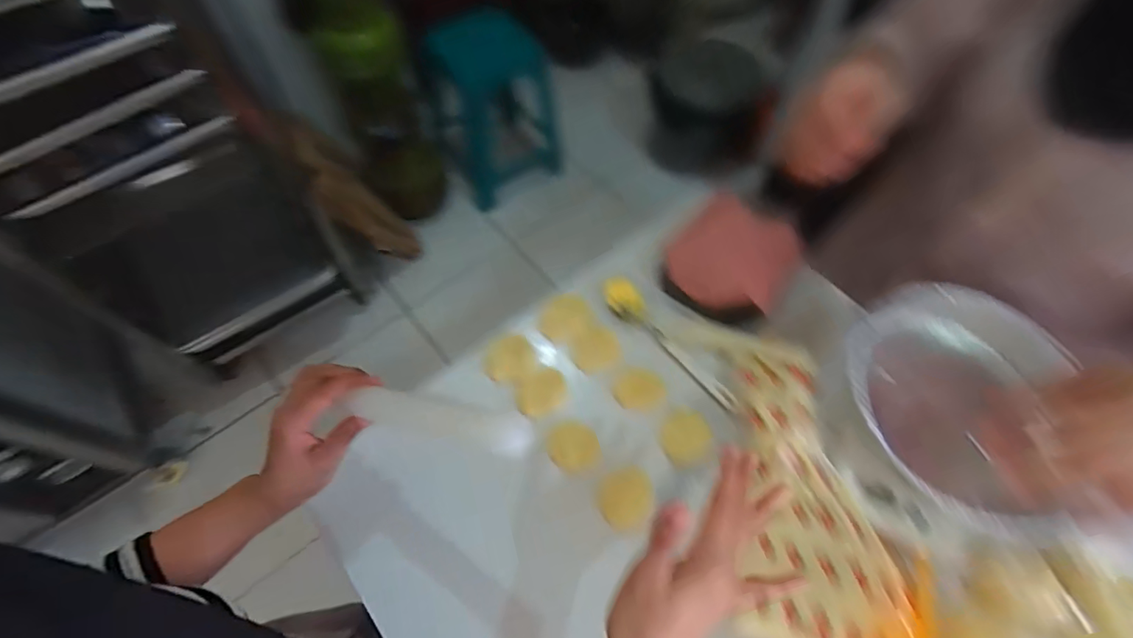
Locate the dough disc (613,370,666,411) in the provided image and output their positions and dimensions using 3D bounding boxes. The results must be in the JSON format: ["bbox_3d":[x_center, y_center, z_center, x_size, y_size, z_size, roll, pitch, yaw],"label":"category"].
[{"bbox_3d":[0.077,0.076,0.519,0.052,0.005,0.042,-15,63,-9],"label":"dough disc"}]

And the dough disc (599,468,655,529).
[{"bbox_3d":[0.059,0.176,0.483,0.051,0.012,0.051,0,61,-1],"label":"dough disc"}]

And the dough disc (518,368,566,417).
[{"bbox_3d":[-0.028,0.080,0.537,0.054,0.007,0.048,-12,64,13],"label":"dough disc"}]

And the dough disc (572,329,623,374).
[{"bbox_3d":[0.033,0.035,0.547,0.052,0.010,0.050,0,61,-1],"label":"dough disc"}]

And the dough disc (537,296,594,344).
[{"bbox_3d":[0.001,0.000,0.567,0.057,0.013,0.058,0,61,-1],"label":"dough disc"}]

